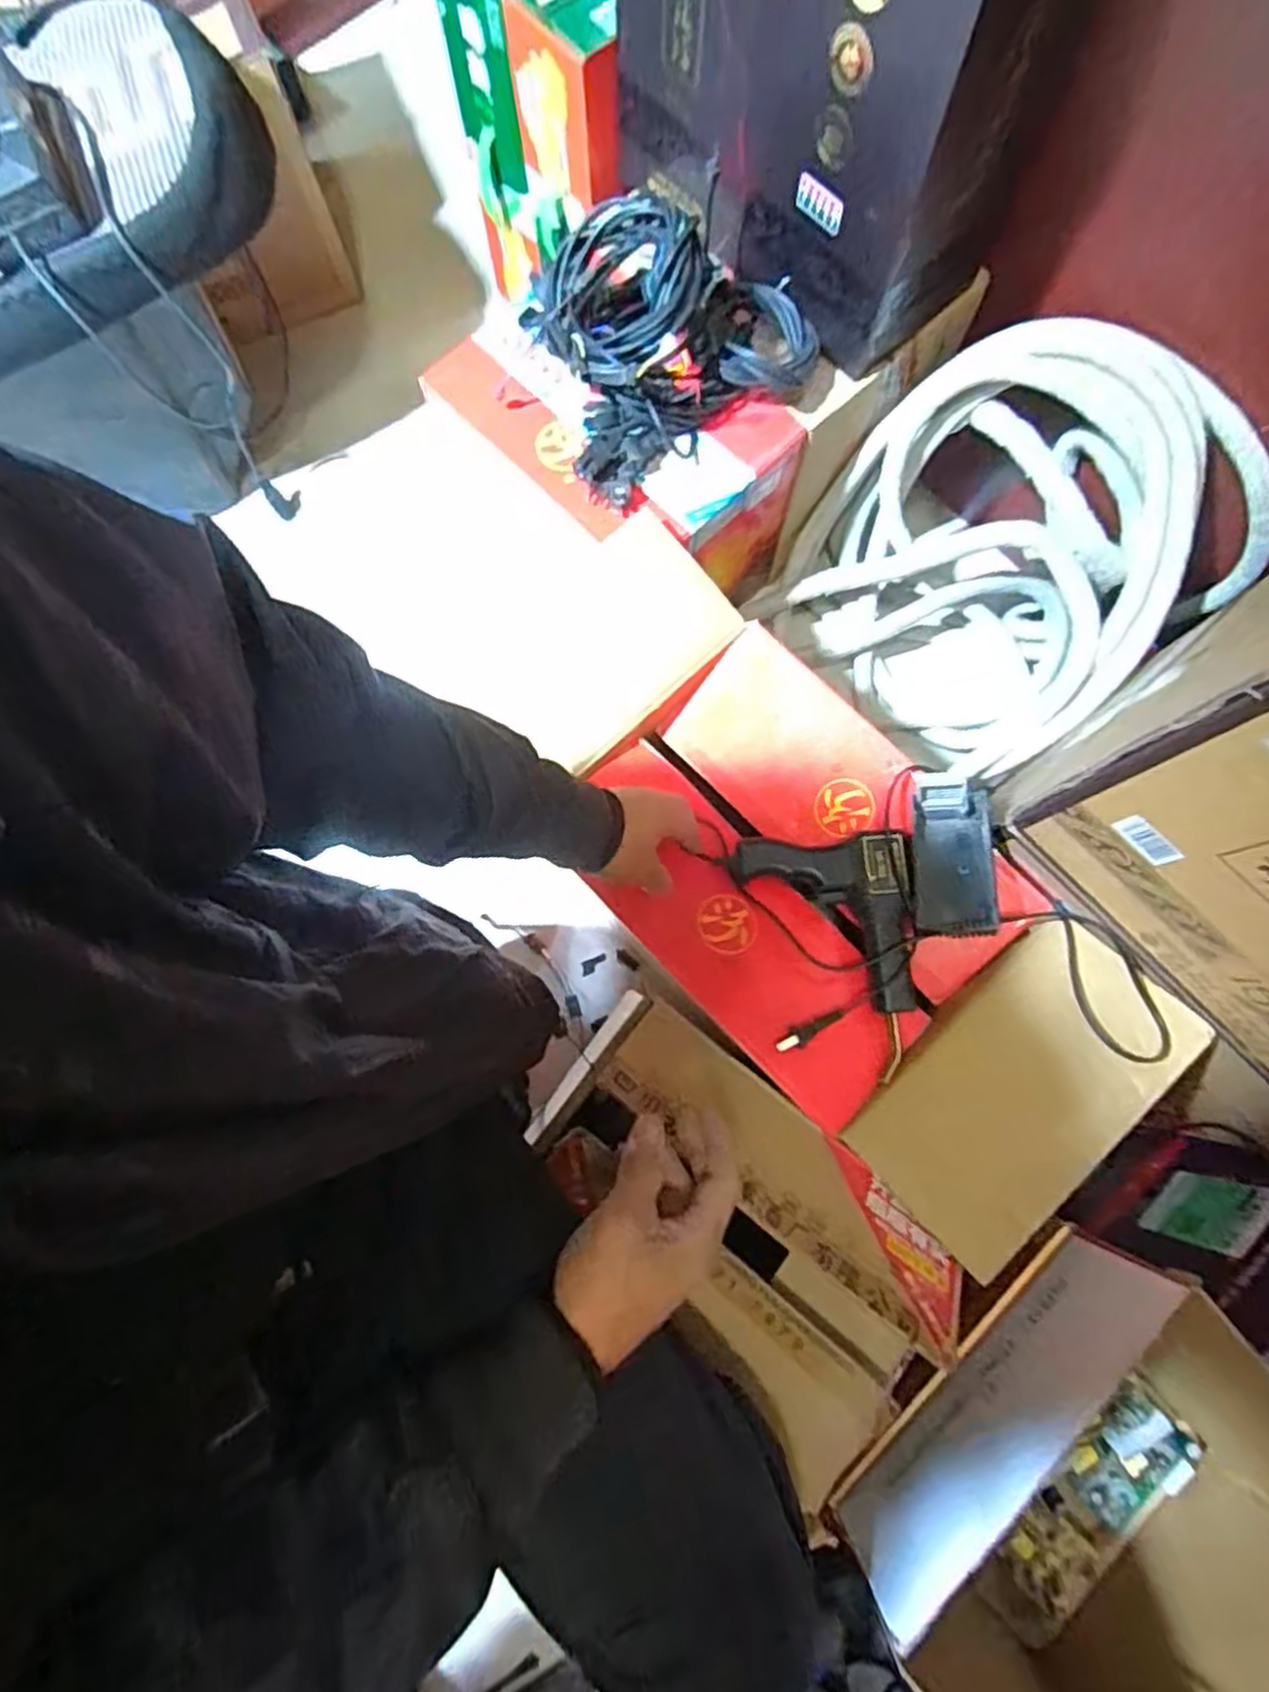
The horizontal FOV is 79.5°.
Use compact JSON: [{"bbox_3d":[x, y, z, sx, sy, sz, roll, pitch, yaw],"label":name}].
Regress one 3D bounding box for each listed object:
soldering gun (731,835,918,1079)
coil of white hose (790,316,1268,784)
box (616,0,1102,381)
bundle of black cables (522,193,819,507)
[{"bbox_3d":[0.168,0.090,0.671,0.148,0.041,0.197,-1,78,1],"label":"soldering gun"},{"bbox_3d":[0.412,-0.331,0.879,0.294,0.359,0.358,-41,80,-7],"label":"coil of white hose"},{"bbox_3d":[0.164,-0.697,0.643,0.177,0.353,0.373,-40,80,-7],"label":"box"},{"bbox_3d":[0.027,-0.505,0.728,0.272,0.121,0.217,-32,79,-5],"label":"bundle of black cables"}]

